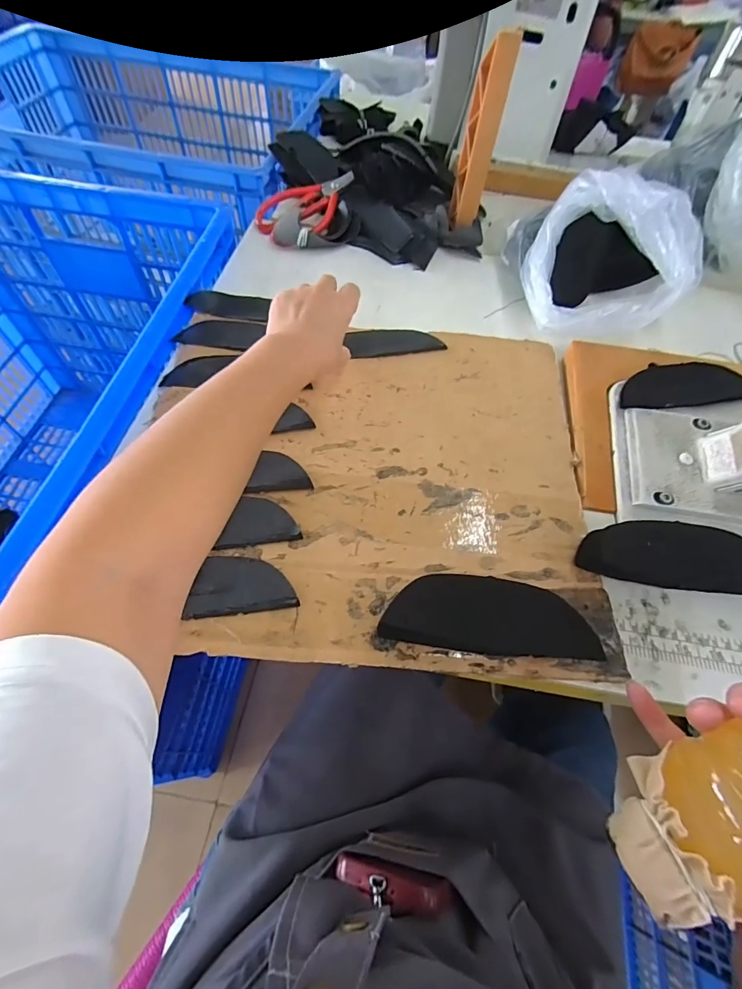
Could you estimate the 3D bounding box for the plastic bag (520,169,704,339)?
[{"bbox_3d":[0.247,-0.258,0.466,0.167,0.122,0.173,20,59,8],"label":"plastic bag"}]

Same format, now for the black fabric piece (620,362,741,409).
[{"bbox_3d":[0.309,-0.110,0.421,0.141,0.011,0.050,-8,60,-9],"label":"black fabric piece"}]

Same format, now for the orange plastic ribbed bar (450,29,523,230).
[{"bbox_3d":[0.131,-0.420,0.515,0.040,0.191,0.034,11,59,4],"label":"orange plastic ribbed bar"}]

